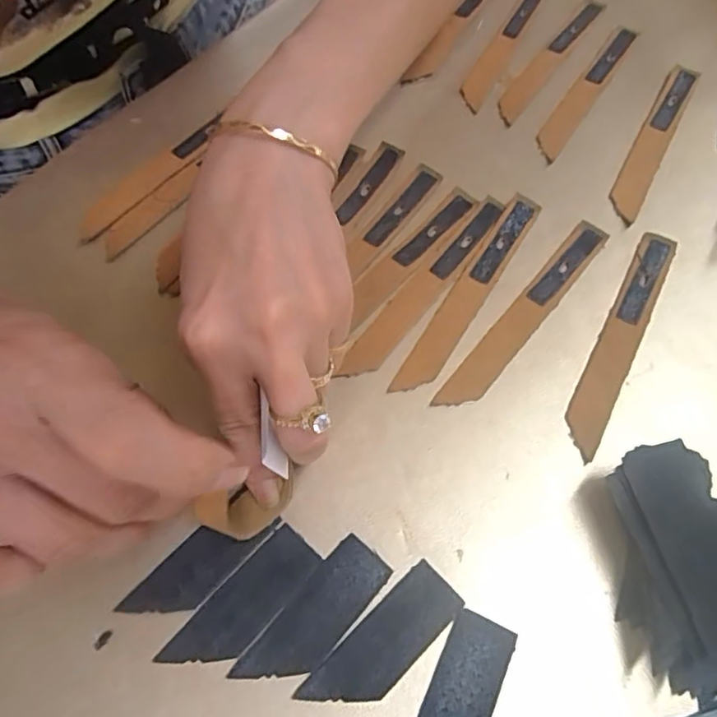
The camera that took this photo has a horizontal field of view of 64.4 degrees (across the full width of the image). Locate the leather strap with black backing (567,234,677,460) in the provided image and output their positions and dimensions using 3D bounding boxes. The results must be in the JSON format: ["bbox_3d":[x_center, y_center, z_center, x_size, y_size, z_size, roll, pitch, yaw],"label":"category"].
[{"bbox_3d":[0.122,-0.011,0.265,0.017,0.004,0.125,26,66,14],"label":"leather strap with black backing"}]

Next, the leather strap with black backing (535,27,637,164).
[{"bbox_3d":[0.135,-0.159,0.337,0.015,0.006,0.119,31,68,16],"label":"leather strap with black backing"}]

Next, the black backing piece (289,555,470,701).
[{"bbox_3d":[0.010,0.105,0.209,0.063,0.004,0.023,-41,69,-17],"label":"black backing piece"}]

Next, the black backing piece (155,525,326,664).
[{"bbox_3d":[-0.044,0.094,0.217,0.022,0.004,0.063,40,70,19],"label":"black backing piece"}]

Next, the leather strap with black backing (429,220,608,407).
[{"bbox_3d":[0.080,-0.022,0.272,0.017,0.005,0.124,36,69,18],"label":"leather strap with black backing"}]

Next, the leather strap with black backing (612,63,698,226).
[{"bbox_3d":[0.165,-0.123,0.318,0.016,0.005,0.122,26,66,14],"label":"leather strap with black backing"}]

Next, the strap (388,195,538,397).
[{"bbox_3d":[0.054,-0.033,0.278,0.019,0.004,0.124,30,70,15],"label":"strap"}]

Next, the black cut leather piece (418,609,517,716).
[{"bbox_3d":[0.034,0.124,0.199,0.023,0.004,0.064,24,66,13],"label":"black cut leather piece"}]

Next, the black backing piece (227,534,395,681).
[{"bbox_3d":[-0.017,0.097,0.214,0.023,0.004,0.064,39,70,19],"label":"black backing piece"}]

